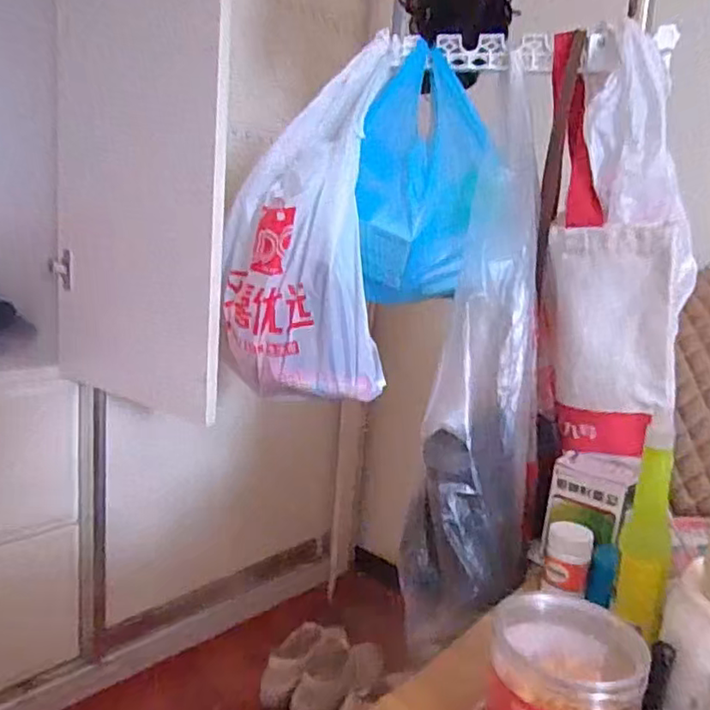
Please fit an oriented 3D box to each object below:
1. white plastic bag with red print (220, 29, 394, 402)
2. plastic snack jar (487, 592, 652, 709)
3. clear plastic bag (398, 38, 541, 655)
[{"bbox_3d":[-0.057,-0.152,0.701,0.182,0.392,0.115,3,11,-9],"label":"white plastic bag with red print"},{"bbox_3d":[0.141,0.231,0.417,0.098,0.099,0.092,4,10,-1],"label":"plastic snack jar"},{"bbox_3d":[0.152,-0.005,0.683,0.122,0.585,0.211,7,11,15],"label":"clear plastic bag"}]

